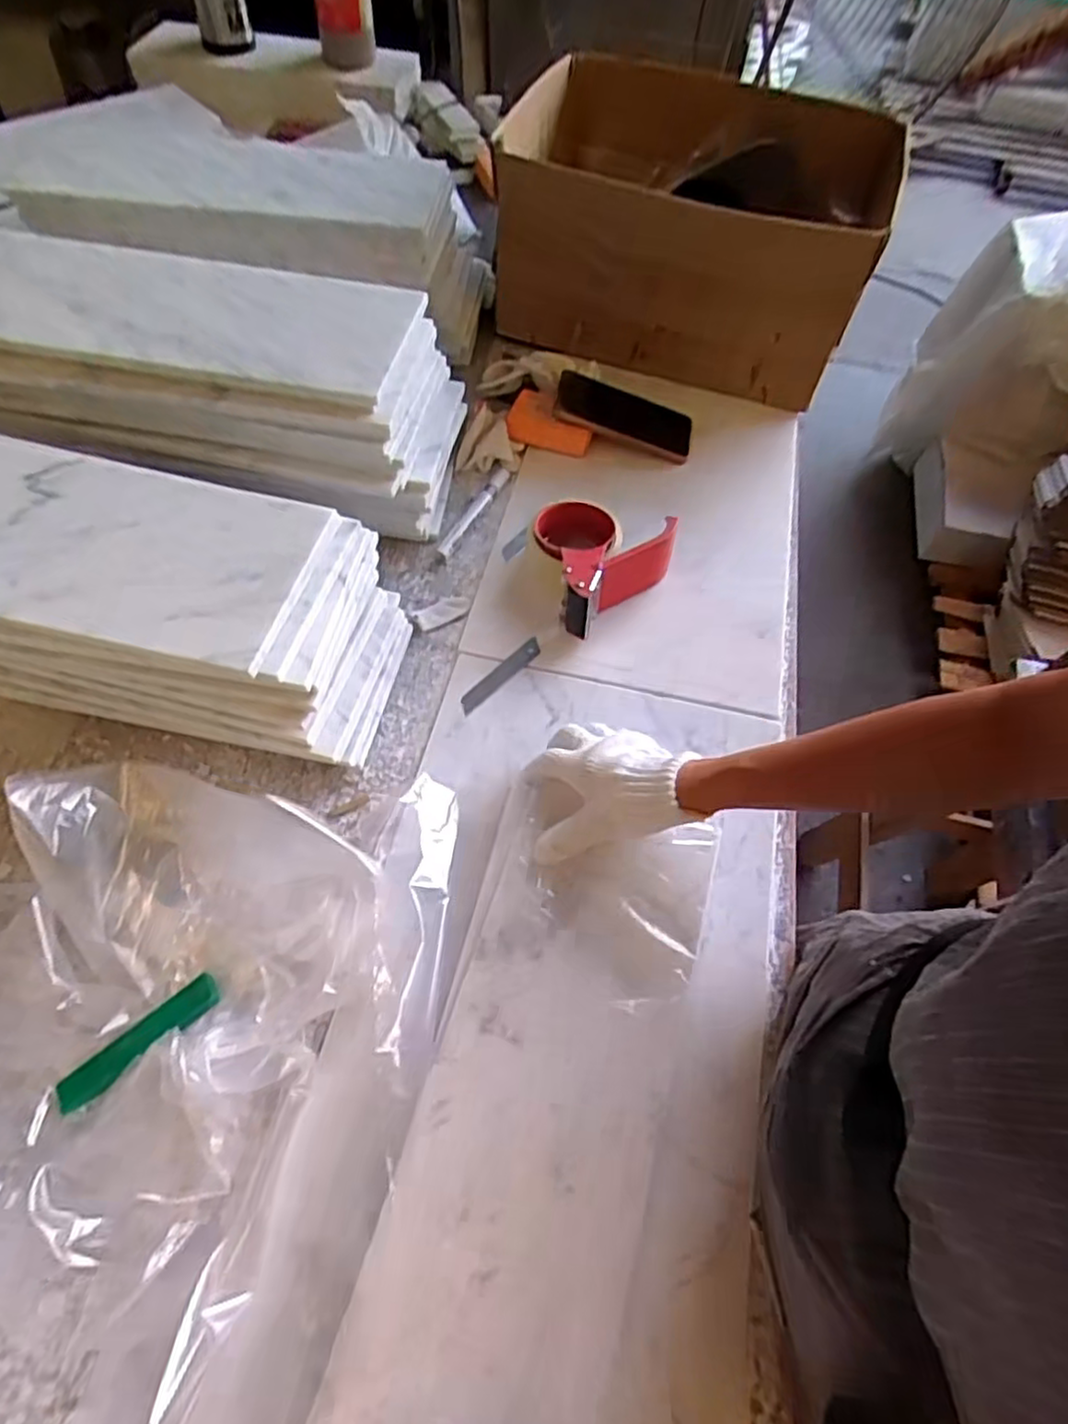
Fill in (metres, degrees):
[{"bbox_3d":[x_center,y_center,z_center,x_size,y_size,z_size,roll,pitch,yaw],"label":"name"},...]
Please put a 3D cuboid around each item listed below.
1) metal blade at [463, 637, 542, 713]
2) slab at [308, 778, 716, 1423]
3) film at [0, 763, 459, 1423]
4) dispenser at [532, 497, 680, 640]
[{"bbox_3d":[-0.029,-0.034,0.641,0.018,0.004,0.102,38,61,17],"label":"metal blade"},{"bbox_3d":[0.000,0.264,0.459,0.165,0.028,0.437,17,60,11],"label":"slab"},{"bbox_3d":[-0.276,0.213,0.442,0.398,0.124,0.376,5,62,0],"label":"film"},{"bbox_3d":[0.054,-0.150,0.672,0.134,0.060,0.122,-37,69,-20],"label":"dispenser"}]

